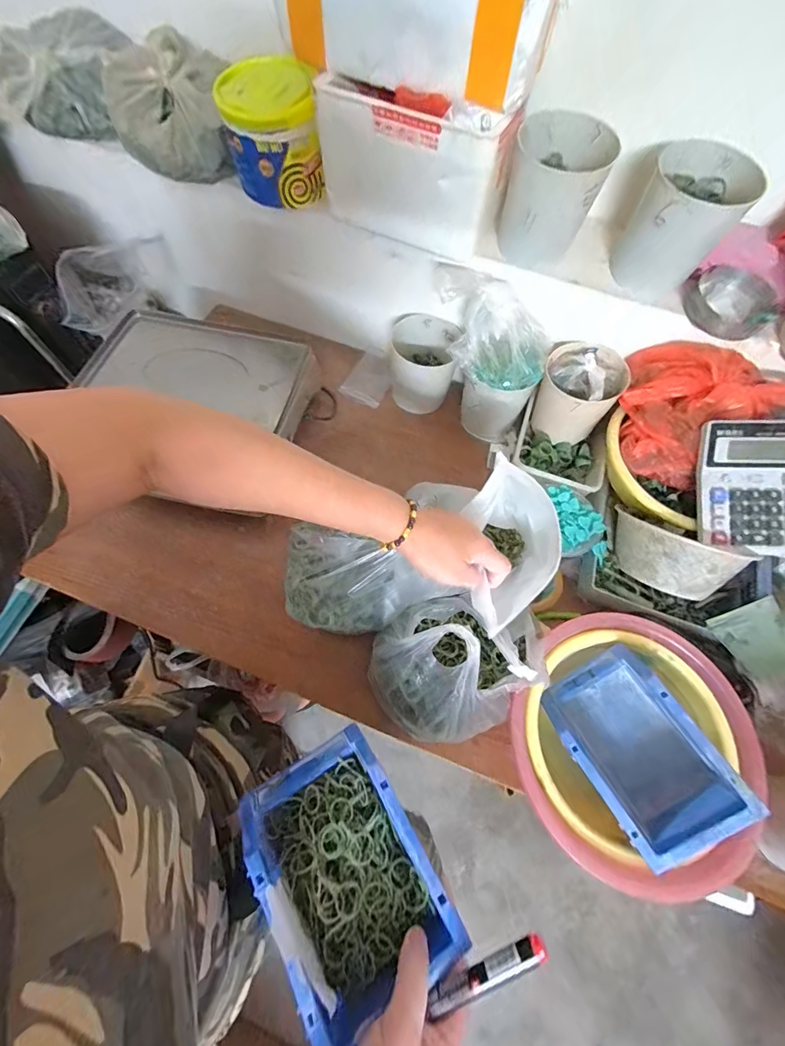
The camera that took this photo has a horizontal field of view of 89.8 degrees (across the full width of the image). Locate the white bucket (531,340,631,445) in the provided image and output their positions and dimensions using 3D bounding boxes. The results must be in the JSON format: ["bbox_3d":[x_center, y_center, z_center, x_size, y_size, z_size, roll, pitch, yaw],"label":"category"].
[{"bbox_3d":[0.282,-0.198,0.615,0.109,0.111,0.118,1,64,-3],"label":"white bucket"}]

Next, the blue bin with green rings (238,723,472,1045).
[{"bbox_3d":[-0.039,0.280,0.324,0.119,0.054,0.170,-29,69,-16],"label":"blue bin with green rings"}]

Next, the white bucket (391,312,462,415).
[{"bbox_3d":[0.054,-0.268,0.671,0.102,0.109,0.107,1,64,-3],"label":"white bucket"}]

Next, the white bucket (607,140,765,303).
[{"bbox_3d":[0.352,-0.365,0.488,0.107,0.128,0.107,35,67,13],"label":"white bucket"}]

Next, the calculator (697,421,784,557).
[{"bbox_3d":[0.470,-0.041,0.487,0.165,0.019,0.167,1,88,6],"label":"calculator"}]

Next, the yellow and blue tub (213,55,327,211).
[{"bbox_3d":[-0.163,-0.529,0.540,0.127,0.114,0.121,-11,65,-8],"label":"yellow and blue tub"}]

